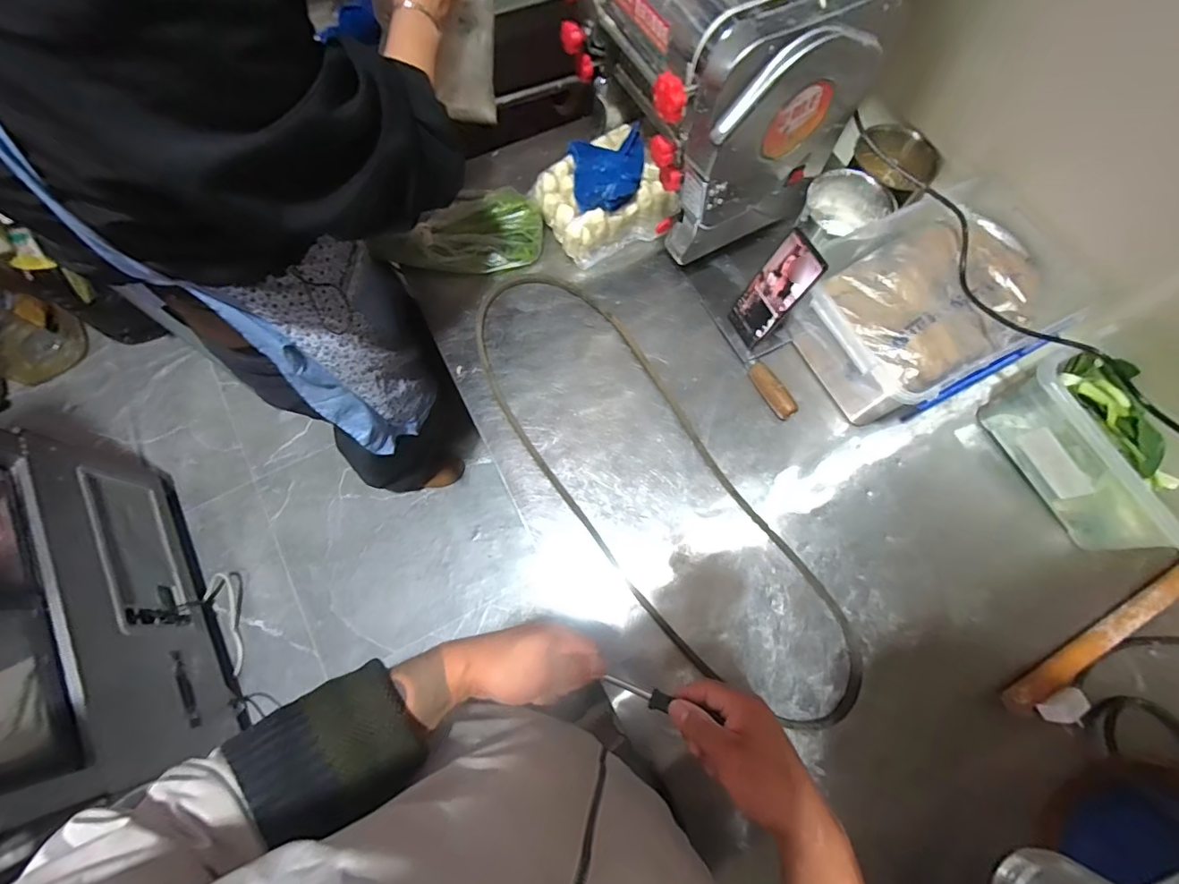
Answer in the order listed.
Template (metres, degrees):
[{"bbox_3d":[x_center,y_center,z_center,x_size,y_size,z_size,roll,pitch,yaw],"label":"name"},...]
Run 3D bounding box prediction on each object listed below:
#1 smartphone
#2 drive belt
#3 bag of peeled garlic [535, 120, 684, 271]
[{"bbox_3d":[0.258,-0.209,0.718,0.012,0.167,0.073,-19,68,-30],"label":"smartphone"},{"bbox_3d":[0.075,0.047,0.709,0.223,0.014,0.753,-31,75,-11],"label":"drive belt"},{"bbox_3d":[0.019,-0.384,0.796,0.175,0.123,0.167,-40,77,-13],"label":"bag of peeled garlic"}]

